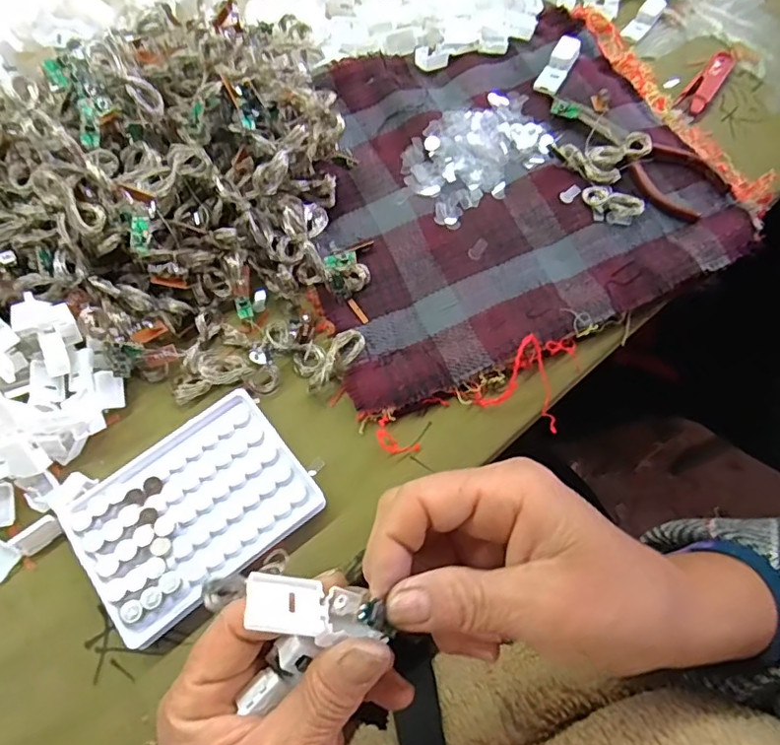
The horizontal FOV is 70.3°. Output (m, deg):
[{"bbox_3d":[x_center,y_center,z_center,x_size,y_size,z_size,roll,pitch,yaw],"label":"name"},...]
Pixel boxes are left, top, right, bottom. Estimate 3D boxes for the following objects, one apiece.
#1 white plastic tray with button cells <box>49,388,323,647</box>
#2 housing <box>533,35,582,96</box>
[{"bbox_3d":[-0.117,0.080,0.331,0.128,0.018,0.097,-36,70,-14],"label":"white plastic tray with button cells"},{"bbox_3d":[0.141,-0.257,0.466,0.021,0.015,0.057,29,69,13],"label":"housing"}]

